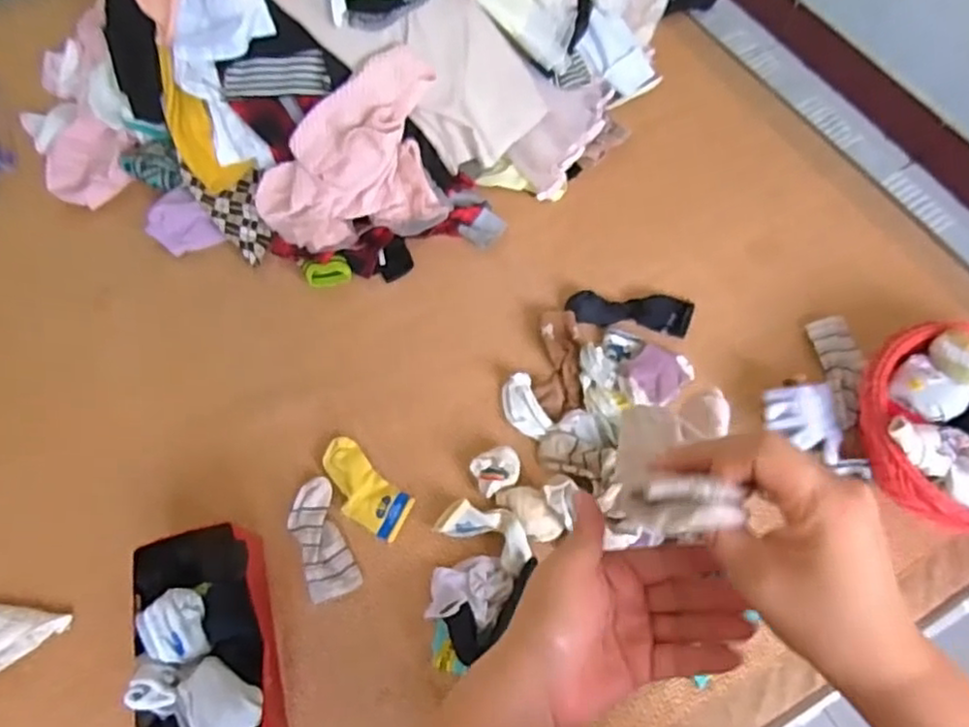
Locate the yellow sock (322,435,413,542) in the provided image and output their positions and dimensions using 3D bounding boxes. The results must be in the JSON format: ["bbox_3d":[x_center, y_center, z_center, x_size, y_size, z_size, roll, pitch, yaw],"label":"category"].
[{"bbox_3d":[-0.166,0.170,0.900,0.156,0.016,0.073,40,73,19],"label":"yellow sock"}]

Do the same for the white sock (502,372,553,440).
[{"bbox_3d":[0.055,0.061,0.928,0.047,0.026,0.092,-23,66,-8],"label":"white sock"}]

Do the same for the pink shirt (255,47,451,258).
[{"bbox_3d":[-0.209,-0.309,1.012,0.299,0.168,0.198,-16,65,-5],"label":"pink shirt"}]

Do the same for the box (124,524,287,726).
[{"bbox_3d":[-0.317,0.336,0.764,0.146,0.117,0.278,-13,65,-3],"label":"box"}]

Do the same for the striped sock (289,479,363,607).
[{"bbox_3d":[-0.215,0.230,0.870,0.065,0.008,0.154,-22,66,-7],"label":"striped sock"}]

